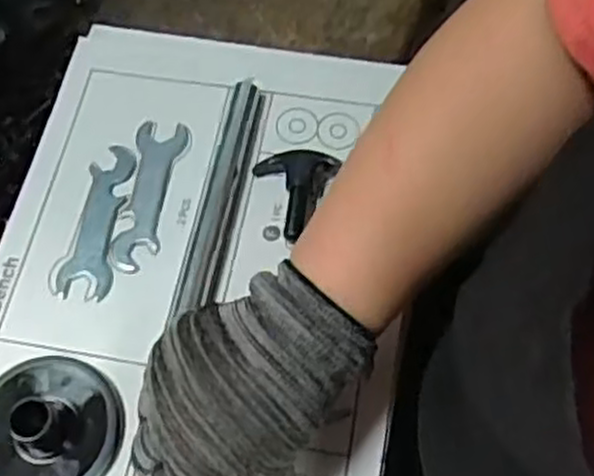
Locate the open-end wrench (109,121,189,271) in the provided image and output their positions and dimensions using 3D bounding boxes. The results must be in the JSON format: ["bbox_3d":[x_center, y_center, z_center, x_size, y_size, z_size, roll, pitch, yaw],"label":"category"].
[{"bbox_3d":[-0.082,-0.025,0.436,0.029,0.004,0.092,6,66,3],"label":"open-end wrench"}]

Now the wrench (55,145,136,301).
[{"bbox_3d":[-0.110,-0.009,0.432,0.029,0.004,0.093,5,66,2],"label":"wrench"}]

